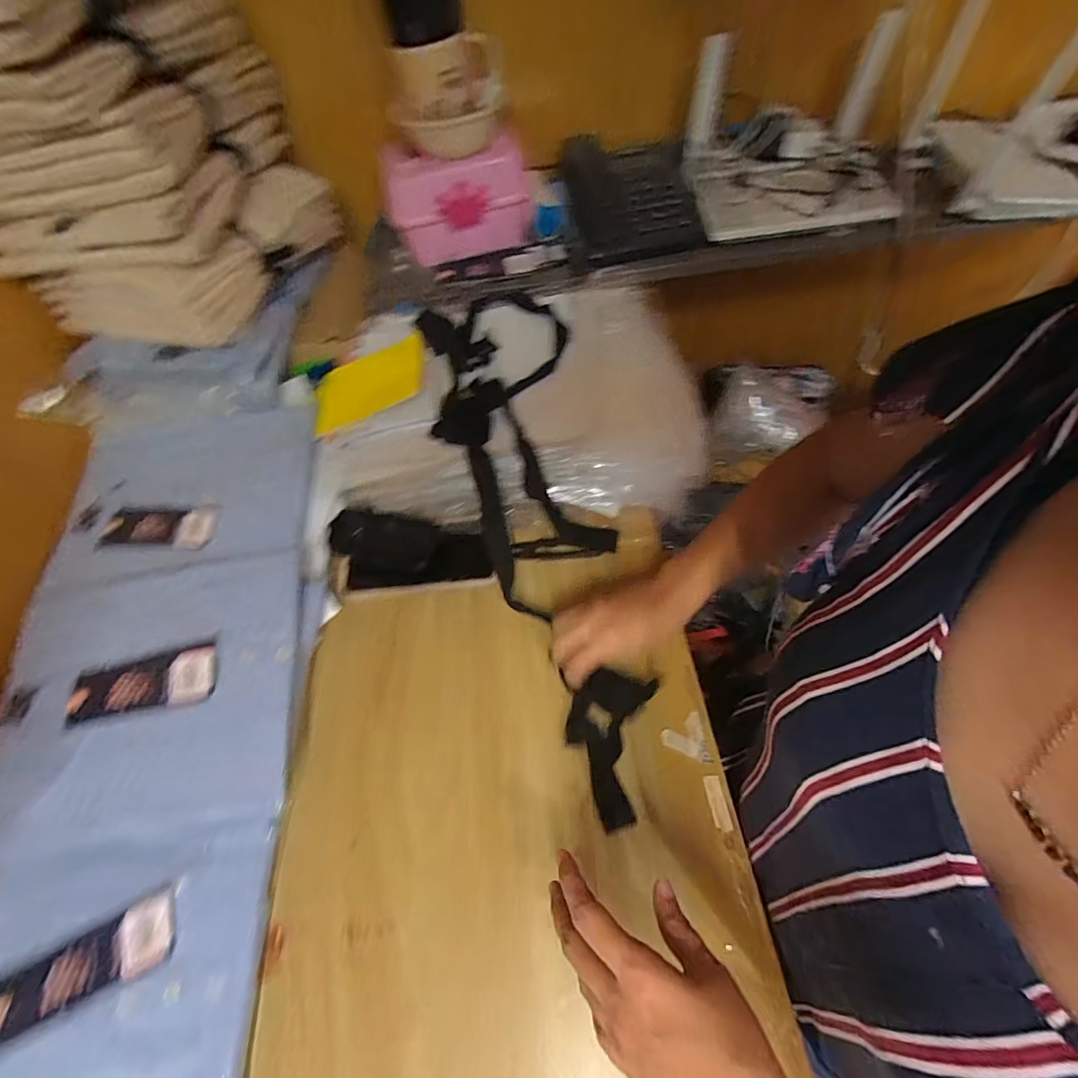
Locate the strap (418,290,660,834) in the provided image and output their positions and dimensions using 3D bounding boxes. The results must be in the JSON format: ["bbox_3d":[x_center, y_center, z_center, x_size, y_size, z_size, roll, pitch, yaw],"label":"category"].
[{"bbox_3d":[0.006,-0.036,0.485,0.148,0.056,0.555,-15,67,-8],"label":"strap"}]

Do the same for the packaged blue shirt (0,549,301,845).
[{"bbox_3d":[-0.329,0.123,0.405,0.247,0.028,0.212,-7,61,-3],"label":"packaged blue shirt"}]

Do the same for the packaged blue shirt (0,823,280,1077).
[{"bbox_3d":[-0.314,0.310,0.318,0.254,0.024,0.189,-5,60,-2],"label":"packaged blue shirt"}]

